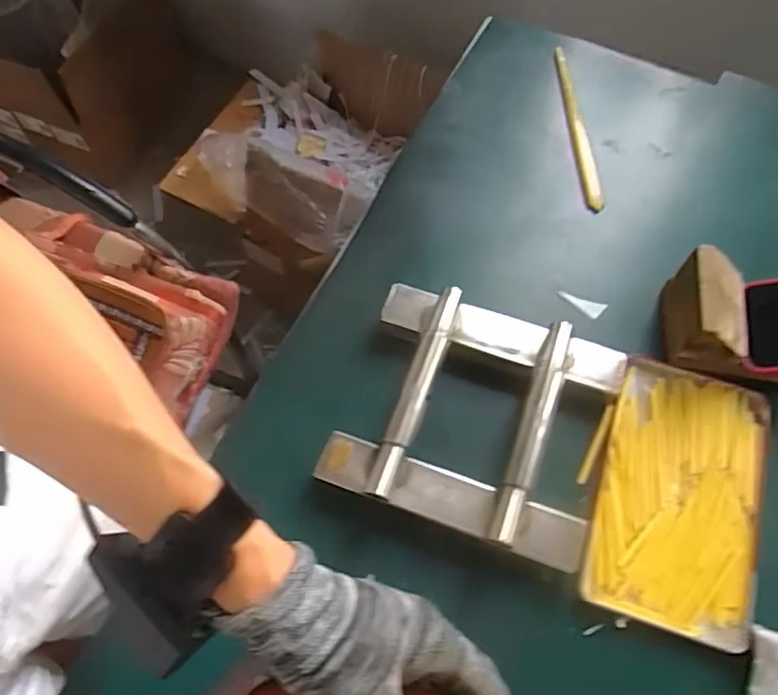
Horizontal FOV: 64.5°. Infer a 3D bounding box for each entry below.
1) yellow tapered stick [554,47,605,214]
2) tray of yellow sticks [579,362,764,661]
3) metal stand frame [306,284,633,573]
[{"bbox_3d":[0.191,-0.227,0.625,0.019,0.013,0.205,-3,64,-2],"label":"yellow tapered stick"},{"bbox_3d":[0.221,0.108,0.467,0.118,0.011,0.197,18,65,8],"label":"tray of yellow sticks"},{"bbox_3d":[0.067,0.051,0.475,0.193,0.042,0.175,19,65,8],"label":"metal stand frame"}]

